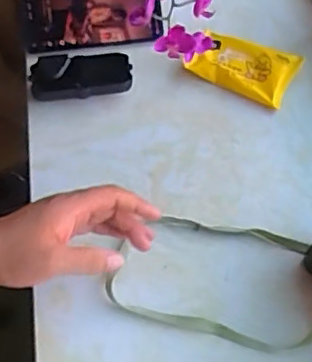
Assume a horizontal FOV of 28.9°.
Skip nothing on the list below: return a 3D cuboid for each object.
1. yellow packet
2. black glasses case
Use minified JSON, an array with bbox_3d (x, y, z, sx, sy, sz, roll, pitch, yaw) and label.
[{"bbox_3d":[0.100,-0.132,0.696,0.115,0.025,0.075,22,57,17],"label":"yellow packet"},{"bbox_3d":[-0.084,-0.119,0.672,0.109,0.025,0.057,-6,53,-3],"label":"black glasses case"}]

